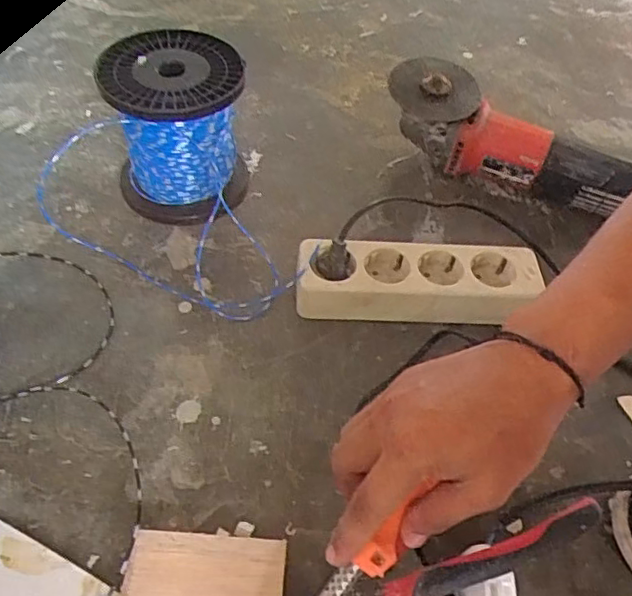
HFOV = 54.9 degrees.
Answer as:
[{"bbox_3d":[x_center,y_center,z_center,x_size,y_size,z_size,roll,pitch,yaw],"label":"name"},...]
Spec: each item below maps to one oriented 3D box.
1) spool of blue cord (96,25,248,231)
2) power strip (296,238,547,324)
[{"bbox_3d":[-0.123,-0.151,0.547,0.110,0.126,0.115,2,52,-3],"label":"spool of blue cord"},{"bbox_3d":[0.084,-0.013,0.512,0.197,0.046,0.056,1,52,-4],"label":"power strip"}]

